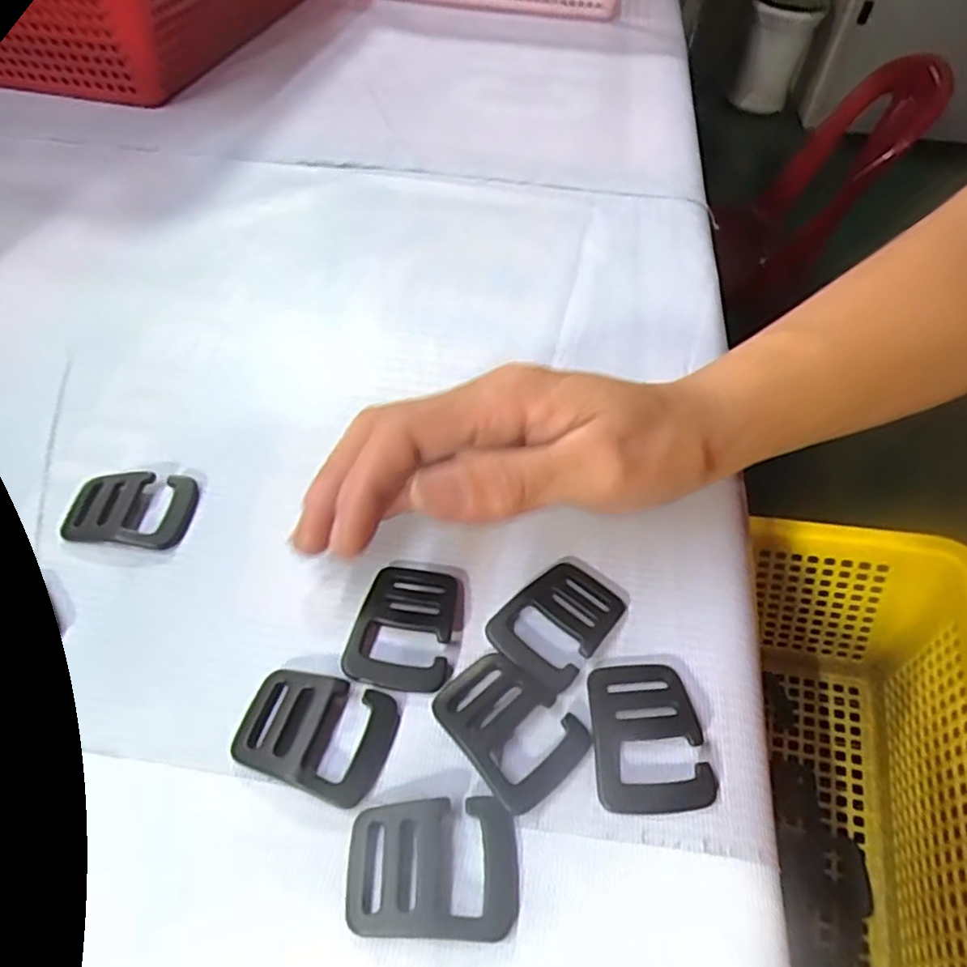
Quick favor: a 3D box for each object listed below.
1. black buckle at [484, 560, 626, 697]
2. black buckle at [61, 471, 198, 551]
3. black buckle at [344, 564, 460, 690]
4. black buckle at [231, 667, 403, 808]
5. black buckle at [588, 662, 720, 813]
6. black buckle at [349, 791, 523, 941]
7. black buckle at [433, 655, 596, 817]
[{"bbox_3d":[0.025,0.045,0.216,0.033,0.005,0.044,37,57,25],"label":"black buckle"},{"bbox_3d":[-0.131,0.010,0.239,0.044,0.007,0.032,4,49,0],"label":"black buckle"},{"bbox_3d":[-0.025,0.045,0.214,0.033,0.005,0.041,9,49,4],"label":"black buckle"},{"bbox_3d":[-0.050,0.073,0.191,0.044,0.006,0.032,16,50,10],"label":"black buckle"},{"bbox_3d":[0.048,0.074,0.192,0.032,0.006,0.044,-1,49,-5],"label":"black buckle"},{"bbox_3d":[-0.013,0.100,0.169,0.044,0.005,0.032,-1,50,-2],"label":"black buckle"},{"bbox_3d":[0.007,0.072,0.193,0.032,0.005,0.042,-33,58,-27],"label":"black buckle"}]

